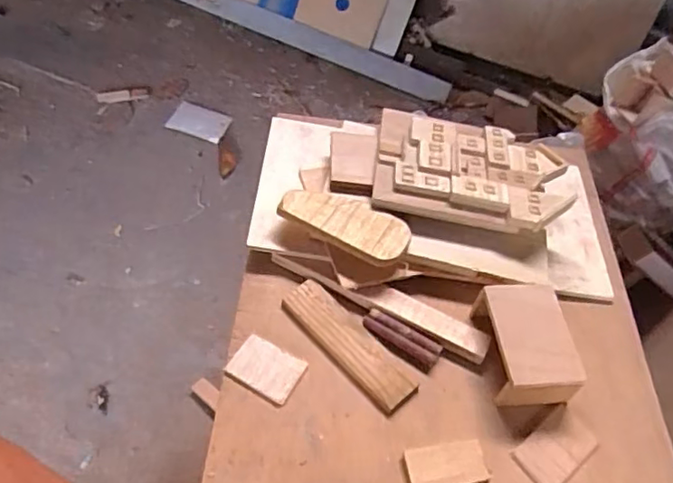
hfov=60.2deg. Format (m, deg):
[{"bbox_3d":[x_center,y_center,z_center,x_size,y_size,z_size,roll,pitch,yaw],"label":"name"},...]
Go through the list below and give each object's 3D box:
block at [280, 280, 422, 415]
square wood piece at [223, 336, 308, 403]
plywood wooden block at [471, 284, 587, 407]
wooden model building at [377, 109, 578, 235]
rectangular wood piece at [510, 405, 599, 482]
[{"bbox_3d":[0.014,0.122,0.712,0.057,0.011,0.195,-33,61,-28],"label":"block"},{"bbox_3d":[-0.082,0.148,0.682,0.079,0.011,0.058,24,53,14],"label":"square wood piece"},{"bbox_3d":[0.230,0.119,0.704,0.092,0.075,0.133,-2,52,-8],"label":"plywood wooden block"},{"bbox_3d":[0.194,-0.106,0.833,0.274,0.039,0.189,11,50,-2],"label":"wooden model building"},{"bbox_3d":[0.249,0.236,0.657,0.094,0.007,0.058,-29,59,-26],"label":"rectangular wood piece"}]

